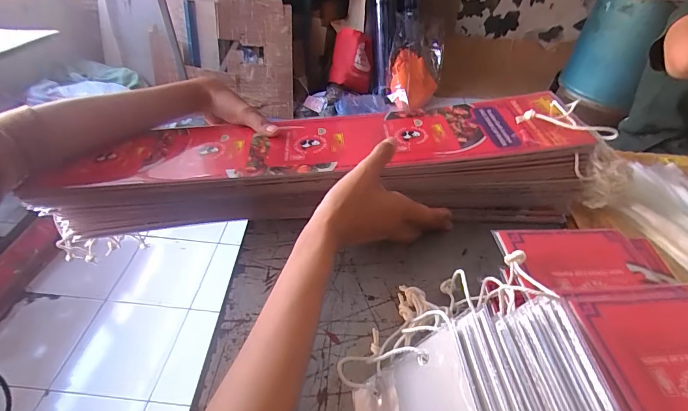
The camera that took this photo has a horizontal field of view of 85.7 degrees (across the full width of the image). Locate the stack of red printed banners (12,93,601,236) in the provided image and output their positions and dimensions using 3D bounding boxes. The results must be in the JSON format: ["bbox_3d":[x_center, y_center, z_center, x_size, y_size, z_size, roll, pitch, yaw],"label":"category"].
[{"bbox_3d":[-0.027,-0.041,0.408,0.548,0.089,0.111,-4,44,-1],"label":"stack of red printed banners"}]

